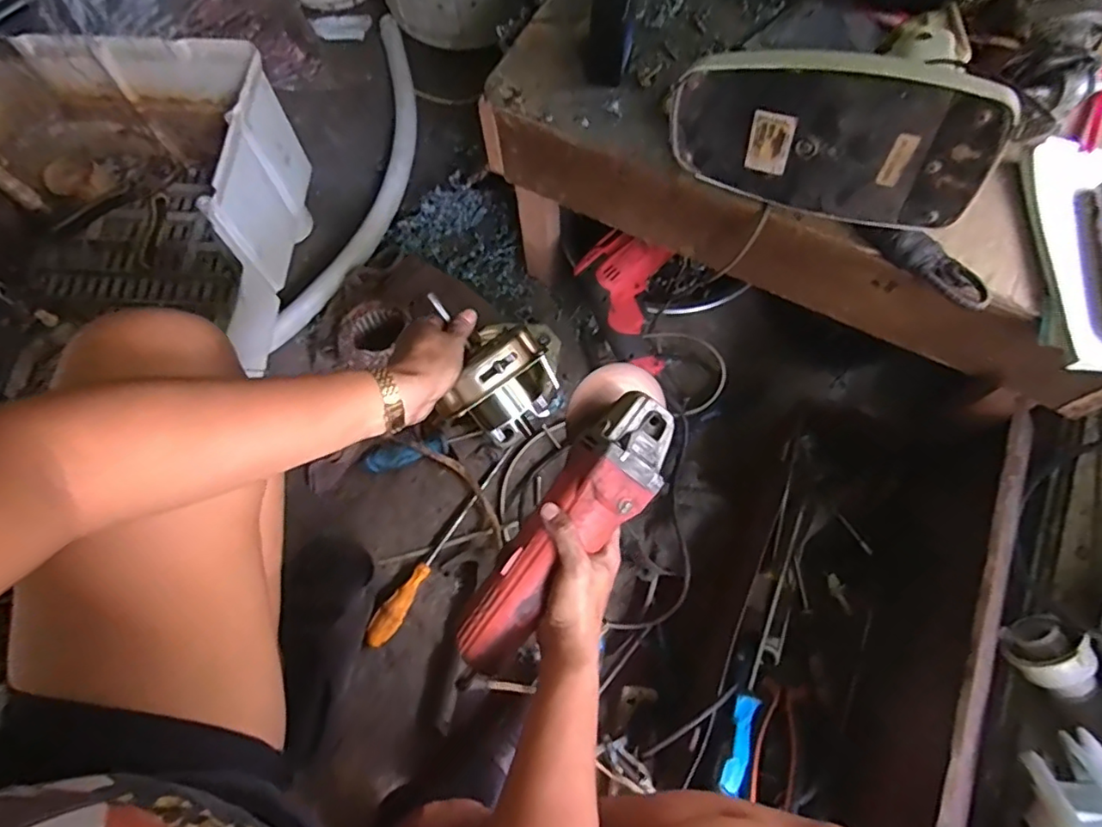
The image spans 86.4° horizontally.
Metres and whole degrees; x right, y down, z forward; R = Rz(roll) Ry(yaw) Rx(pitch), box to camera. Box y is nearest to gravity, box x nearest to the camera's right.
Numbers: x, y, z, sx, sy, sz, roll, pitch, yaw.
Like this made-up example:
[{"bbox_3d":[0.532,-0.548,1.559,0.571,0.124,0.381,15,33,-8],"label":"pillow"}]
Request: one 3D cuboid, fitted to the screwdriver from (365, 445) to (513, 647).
[{"bbox_3d":[-0.135,0.160,0.740,0.031,0.028,0.284,30,73,12],"label":"screwdriver"}]

